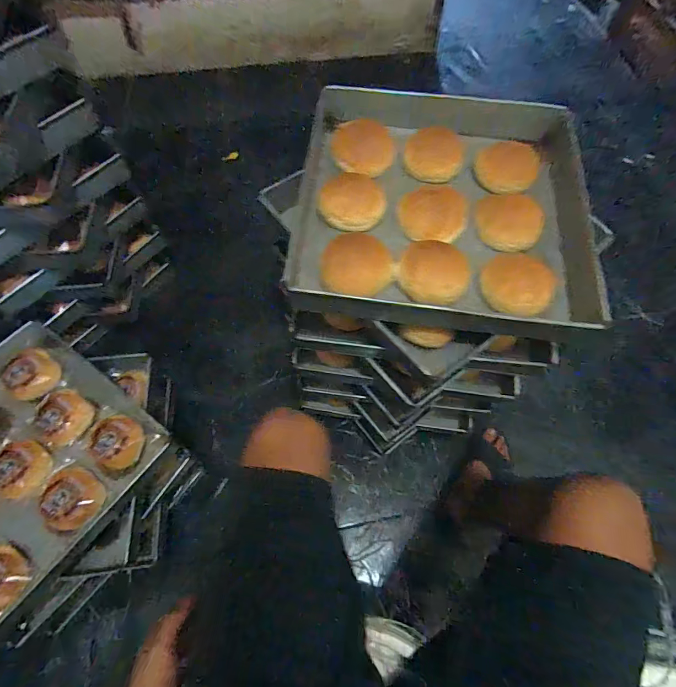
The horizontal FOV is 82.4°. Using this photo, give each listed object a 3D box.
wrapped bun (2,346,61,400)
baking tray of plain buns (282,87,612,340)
[{"bbox_3d":[-0.613,0.064,0.770,0.090,0.042,0.100,39,68,16],"label":"wrapped bun"},{"bbox_3d":[0.155,-0.231,0.607,0.411,0.069,0.448,7,63,2],"label":"baking tray of plain buns"}]

